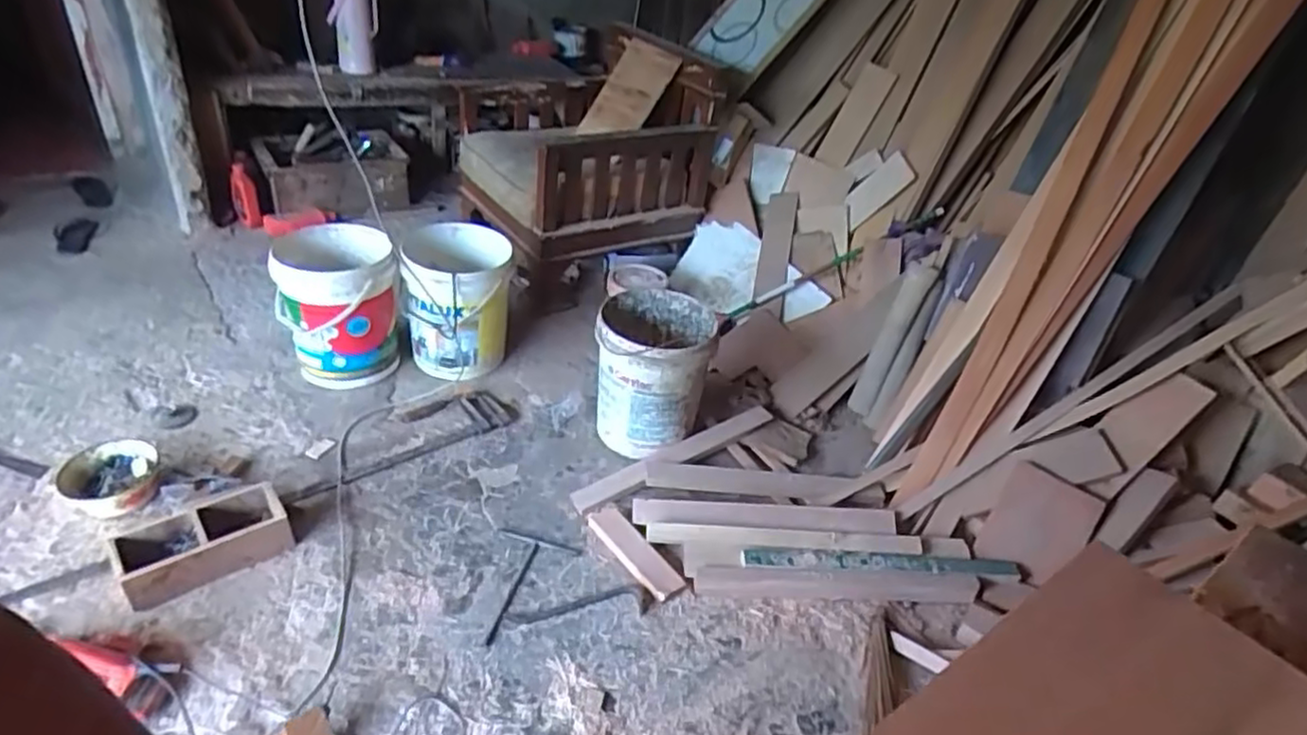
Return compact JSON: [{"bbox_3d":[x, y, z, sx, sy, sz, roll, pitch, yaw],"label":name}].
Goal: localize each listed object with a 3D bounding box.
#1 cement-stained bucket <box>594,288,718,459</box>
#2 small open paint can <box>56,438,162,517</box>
[{"bbox_3d":[-0.006,0.010,1.899,0.298,0.328,0.315,10,33,4],"label":"cement-stained bucket"},{"bbox_3d":[-1.197,0.245,1.578,0.185,0.068,0.194,-16,40,-32],"label":"small open paint can"}]

